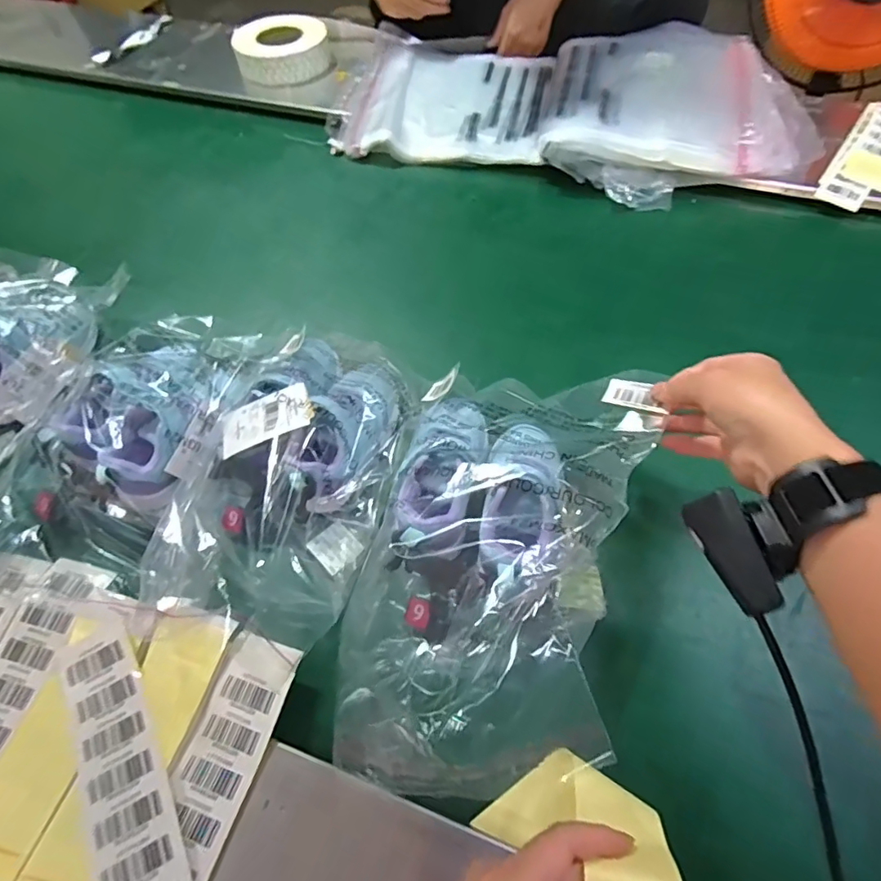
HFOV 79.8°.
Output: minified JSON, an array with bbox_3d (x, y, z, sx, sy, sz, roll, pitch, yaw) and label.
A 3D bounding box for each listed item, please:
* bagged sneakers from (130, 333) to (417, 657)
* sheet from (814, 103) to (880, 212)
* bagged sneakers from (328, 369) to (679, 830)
[{"bbox_3d":[-0.115,0.002,0.463,0.145,0.083,0.227,13,59,11],"label":"bagged sneakers"},{"bbox_3d":[0.577,-0.380,0.704,0.080,0.040,0.222,31,64,20],"label":"sheet"},{"bbox_3d":[0.036,0.081,0.395,0.186,0.093,0.321,15,60,12],"label":"bagged sneakers"}]

